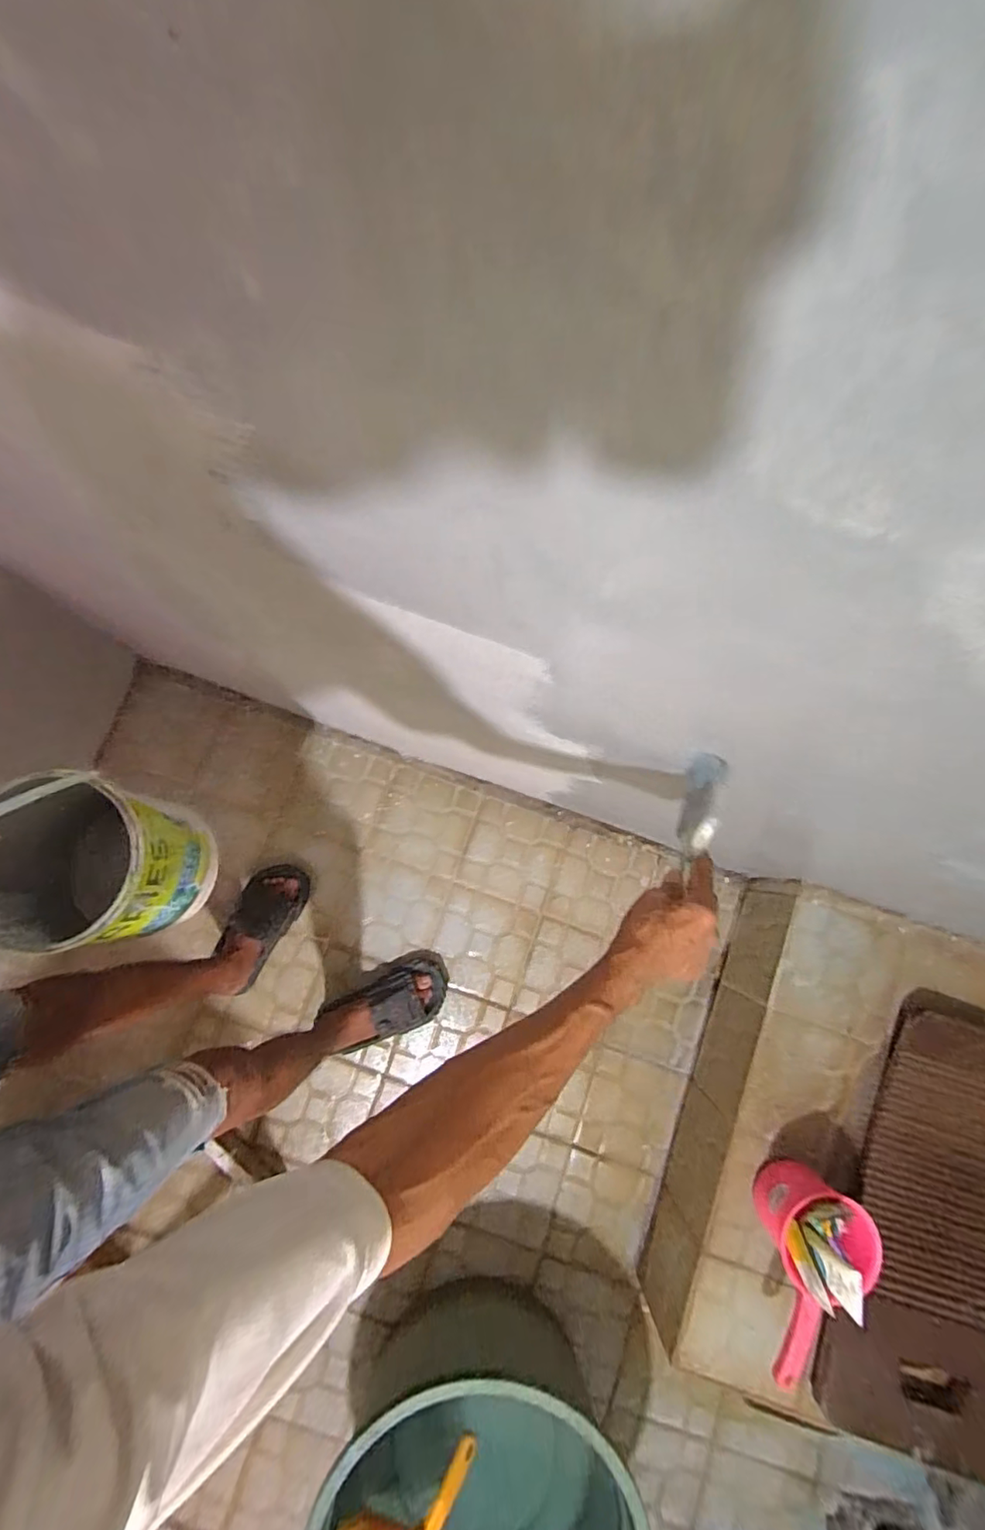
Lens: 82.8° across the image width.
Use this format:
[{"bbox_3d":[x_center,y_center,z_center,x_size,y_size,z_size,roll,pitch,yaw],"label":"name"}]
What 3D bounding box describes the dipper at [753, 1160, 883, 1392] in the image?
[{"bbox_3d":[0.468,0.761,0.841,0.119,0.149,0.253,21,80,3],"label":"dipper"}]

